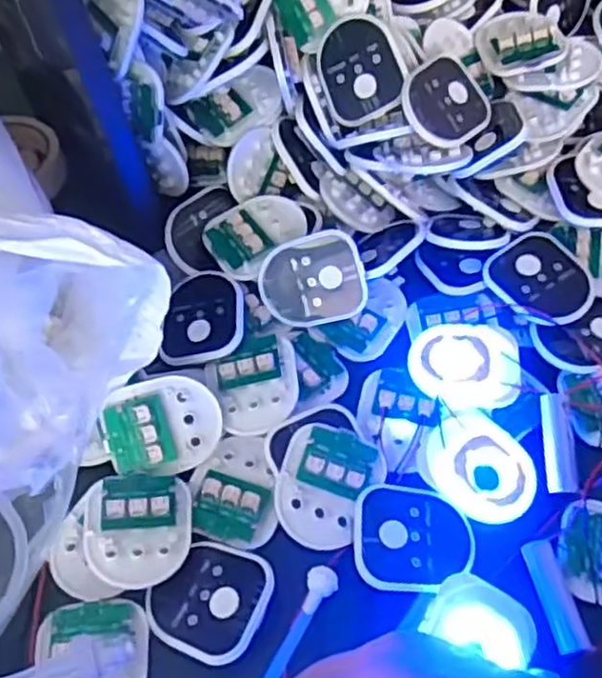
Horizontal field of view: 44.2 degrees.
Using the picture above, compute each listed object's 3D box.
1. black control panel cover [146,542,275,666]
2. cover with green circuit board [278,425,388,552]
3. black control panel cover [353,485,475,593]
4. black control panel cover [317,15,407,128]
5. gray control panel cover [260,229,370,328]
[{"bbox_3d":[-0.040,0.117,0.336,0.054,0.004,0.049,18,59,32],"label":"black control panel cover"},{"bbox_3d":[0.013,0.068,0.359,0.048,0.010,0.056,14,56,13],"label":"cover with green circuit board"},{"bbox_3d":[0.054,0.093,0.347,0.056,0.005,0.049,-1,54,2],"label":"black control panel cover"},{"bbox_3d":[0.034,-0.157,0.430,0.049,0.004,0.059,-18,92,29],"label":"black control panel cover"},{"bbox_3d":[0.007,-0.032,0.414,0.056,0.005,0.050,-13,102,9],"label":"gray control panel cover"}]

